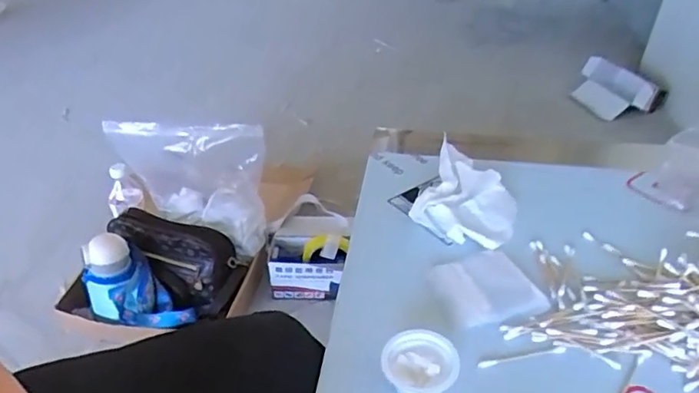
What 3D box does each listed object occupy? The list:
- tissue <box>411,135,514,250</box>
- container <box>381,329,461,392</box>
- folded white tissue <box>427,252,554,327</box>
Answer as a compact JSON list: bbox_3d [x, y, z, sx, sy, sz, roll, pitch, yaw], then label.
[{"bbox_3d":[0.127,0.000,0.571,0.098,0.037,0.130,14,40,21],"label":"tissue"},{"bbox_3d":[0.051,0.126,0.396,0.053,0.031,0.047,0,37,3],"label":"container"},{"bbox_3d":[0.121,0.081,0.479,0.080,0.009,0.074,-14,38,-14],"label":"folded white tissue"}]

